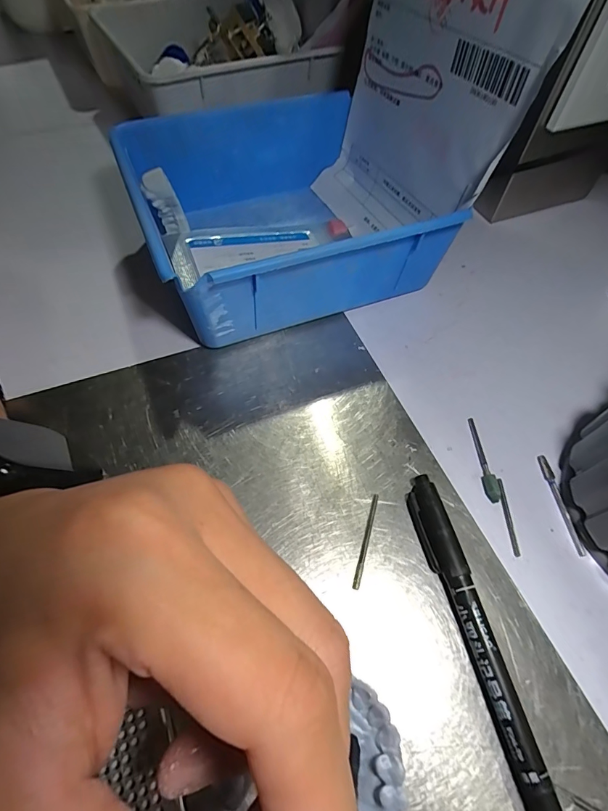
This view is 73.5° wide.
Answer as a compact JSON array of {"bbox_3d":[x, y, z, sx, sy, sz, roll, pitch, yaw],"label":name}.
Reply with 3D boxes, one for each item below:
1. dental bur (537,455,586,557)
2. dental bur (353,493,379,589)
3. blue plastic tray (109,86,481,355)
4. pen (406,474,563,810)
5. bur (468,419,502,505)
[{"bbox_3d":[0.127,0.048,0.200,0.004,0.004,0.049,-4,59,-6],"label":"dental bur"},{"bbox_3d":[0.029,0.061,0.186,0.004,0.004,0.044,17,59,7],"label":"dental bur"},{"bbox_3d":[-0.015,-0.119,0.258,0.162,0.065,0.148,-18,62,-14],"label":"blue plastic tray"},{"bbox_3d":[0.069,0.094,0.164,0.012,0.013,0.134,-10,60,-9],"label":"pen"},{"bbox_3d":[0.093,0.027,0.210,0.007,0.005,0.046,2,59,-2],"label":"bur"}]

